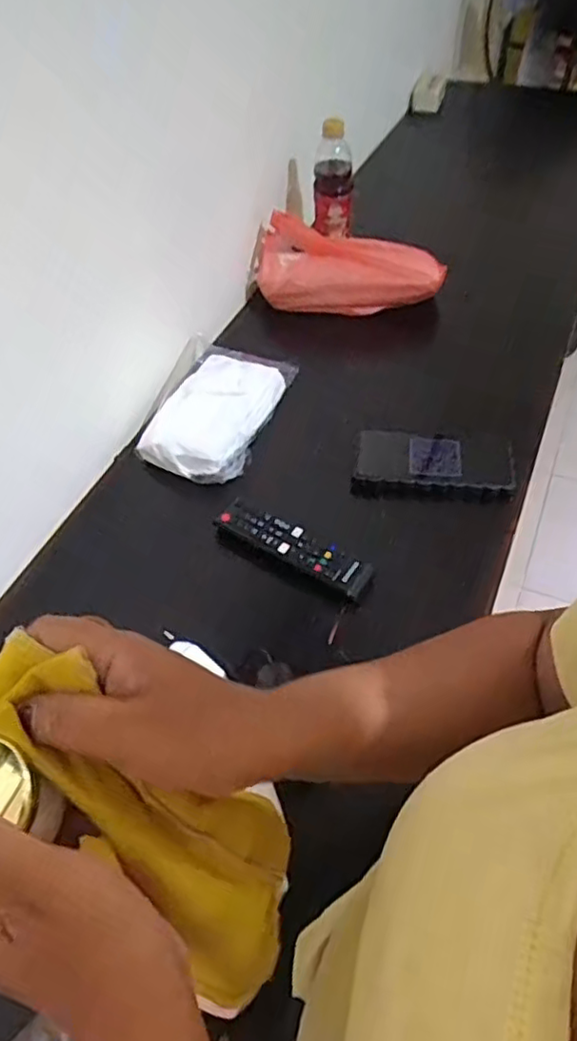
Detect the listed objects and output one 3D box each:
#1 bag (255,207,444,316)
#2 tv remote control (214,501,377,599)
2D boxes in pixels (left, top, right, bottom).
[{"bbox_3d":[0.086,-0.354,0.902,0.249,0.106,0.067,5,51,8],"label":"bag"},{"bbox_3d":[0.003,0.024,0.638,0.168,0.022,0.044,28,58,24],"label":"tv remote control"}]

